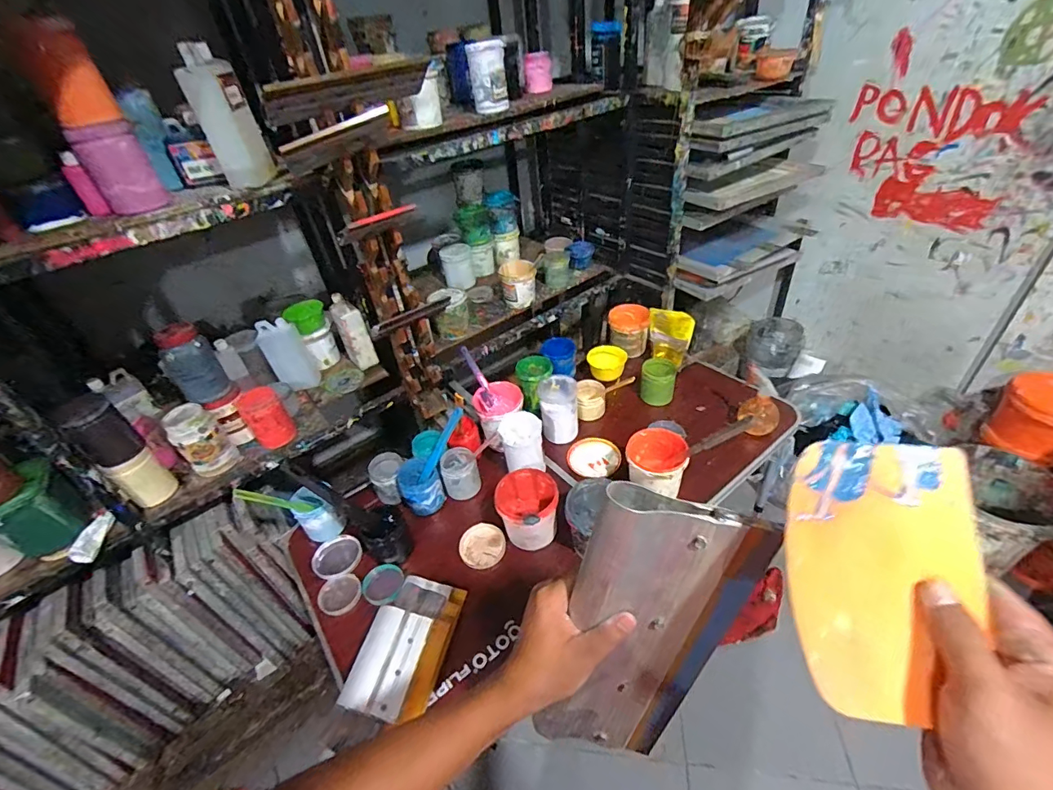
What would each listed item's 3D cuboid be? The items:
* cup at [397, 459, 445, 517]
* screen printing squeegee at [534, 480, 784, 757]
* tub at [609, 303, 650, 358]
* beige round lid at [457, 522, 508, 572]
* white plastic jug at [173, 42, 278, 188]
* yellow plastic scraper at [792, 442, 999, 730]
[{"bbox_3d":[-0.241,0.209,1.047,0.088,0.092,0.095,-4,39,4],"label":"cup"},{"bbox_3d":[0.095,0.213,0.402,0.125,0.318,0.031,9,31,0],"label":"screen printing squeegee"},{"bbox_3d":[0.318,-0.197,1.424,0.127,0.118,0.138,-4,39,4],"label":"tub"},{"bbox_3d":[-0.095,0.322,0.979,0.094,0.011,0.093,0,59,1],"label":"beige round lid"},{"bbox_3d":[-0.542,-0.501,0.836,0.055,0.224,0.116,-1,40,8],"label":"white plastic jug"},{"bbox_3d":[0.203,0.099,0.257,0.095,0.010,0.143,2,73,12],"label":"yellow plastic scraper"}]

